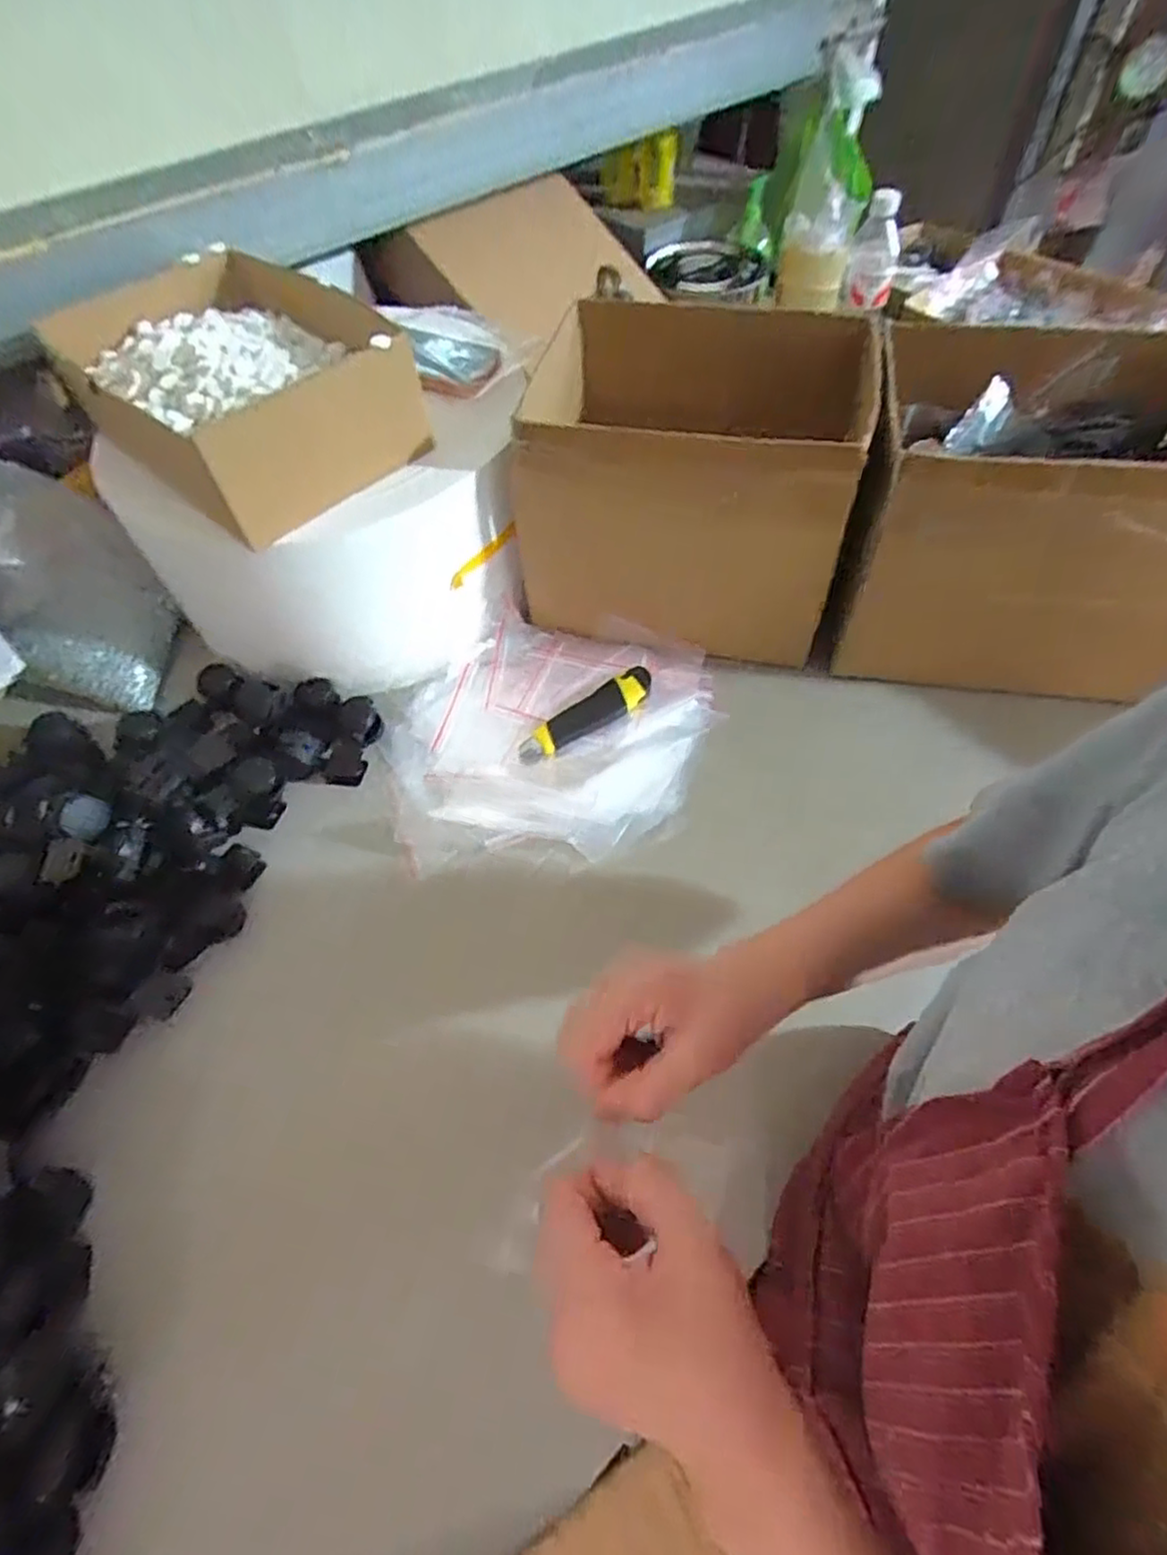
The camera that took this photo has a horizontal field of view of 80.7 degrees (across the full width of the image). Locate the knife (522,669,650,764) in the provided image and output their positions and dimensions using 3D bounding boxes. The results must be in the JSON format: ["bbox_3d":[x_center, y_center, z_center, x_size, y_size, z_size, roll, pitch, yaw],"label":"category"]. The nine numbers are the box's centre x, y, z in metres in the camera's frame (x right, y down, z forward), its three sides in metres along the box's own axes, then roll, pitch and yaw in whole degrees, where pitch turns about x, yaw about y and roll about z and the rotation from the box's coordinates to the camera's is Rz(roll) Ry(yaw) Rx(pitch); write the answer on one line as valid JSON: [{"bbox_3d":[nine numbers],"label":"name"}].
[{"bbox_3d":[0.004,-0.063,0.689,0.157,0.014,0.040,-33,63,-15],"label":"knife"}]

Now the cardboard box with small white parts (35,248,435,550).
[{"bbox_3d":[-0.320,-0.368,0.633,0.233,0.125,0.313,-40,63,-21],"label":"cardboard box with small white parts"}]

